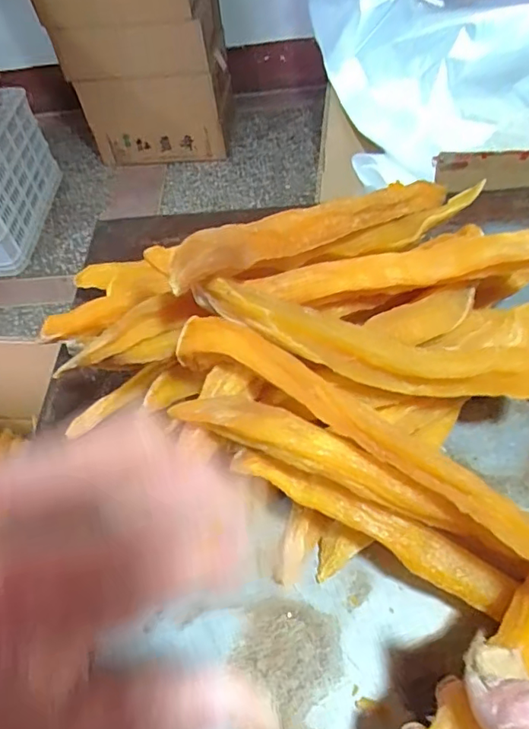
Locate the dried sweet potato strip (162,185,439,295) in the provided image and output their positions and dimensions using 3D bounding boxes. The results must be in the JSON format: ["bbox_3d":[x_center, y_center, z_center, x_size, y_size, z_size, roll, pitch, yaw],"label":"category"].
[{"bbox_3d":[0.029,-0.065,0.244,0.156,0.020,0.020,-23,54,-29],"label":"dried sweet potato strip"}]

